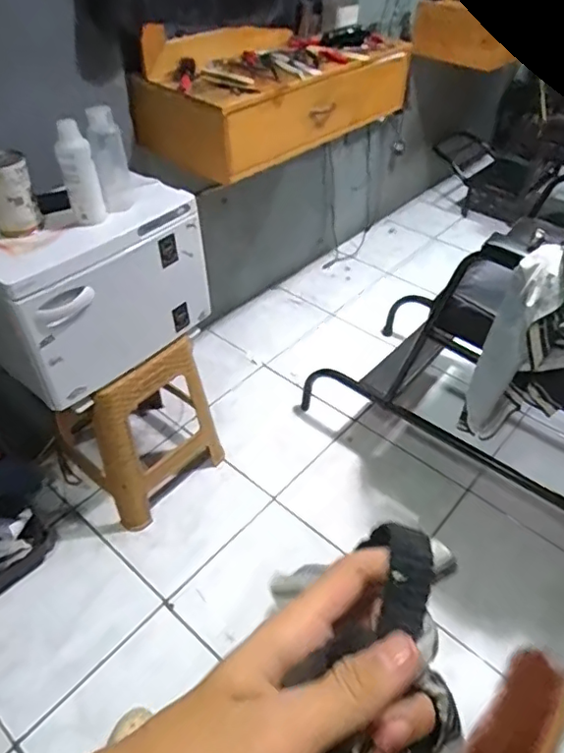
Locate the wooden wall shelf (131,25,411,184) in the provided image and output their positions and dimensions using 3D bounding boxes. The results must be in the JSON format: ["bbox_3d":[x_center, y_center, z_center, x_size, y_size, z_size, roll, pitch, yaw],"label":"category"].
[{"bbox_3d":[0.005,-0.834,1.568,0.340,0.237,0.802,33,53,29],"label":"wooden wall shelf"}]

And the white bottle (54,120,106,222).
[{"bbox_3d":[-0.396,-0.392,1.078,0.065,0.179,0.050,-12,46,-12],"label":"white bottle"}]

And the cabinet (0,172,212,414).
[{"bbox_3d":[-0.429,-0.219,1.247,0.294,0.309,0.455,33,53,29],"label":"cabinet"}]

